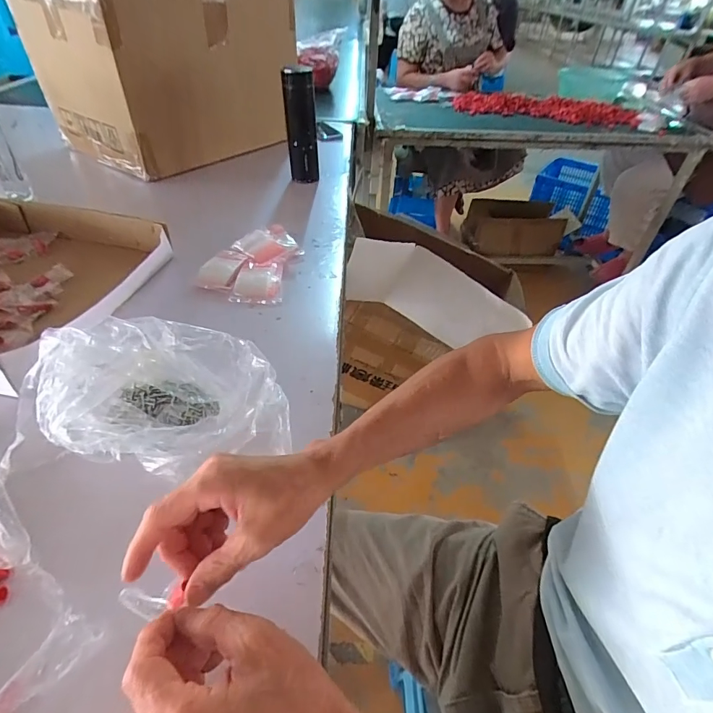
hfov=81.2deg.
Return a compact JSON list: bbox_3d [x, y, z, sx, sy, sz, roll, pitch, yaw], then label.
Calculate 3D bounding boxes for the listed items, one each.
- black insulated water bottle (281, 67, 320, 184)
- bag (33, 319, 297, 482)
[{"bbox_3d":[-0.118,-0.489,0.895,0.069,0.212,0.074,-3,43,-7],"label":"black insulated water bottle"},{"bbox_3d":[-0.195,0.034,0.424,0.242,0.070,0.165,-1,41,-4],"label":"bag"}]

